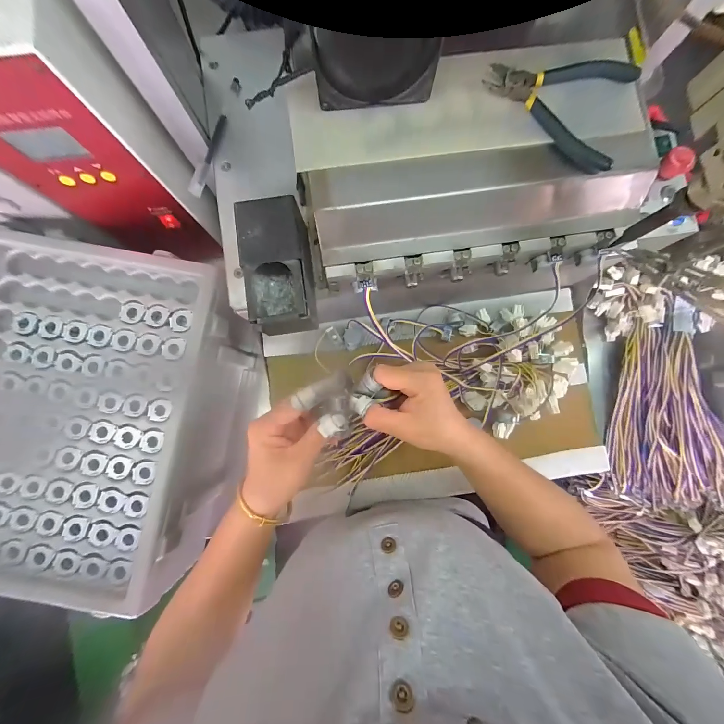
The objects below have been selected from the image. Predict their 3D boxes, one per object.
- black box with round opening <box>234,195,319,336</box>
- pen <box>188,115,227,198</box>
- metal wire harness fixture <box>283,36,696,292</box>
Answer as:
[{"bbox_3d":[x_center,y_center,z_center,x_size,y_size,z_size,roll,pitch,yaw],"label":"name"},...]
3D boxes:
[{"bbox_3d":[-0.076,-0.082,0.293,0.061,0.061,0.116,-7,86,-1],"label":"black box with round opening"},{"bbox_3d":[-0.169,-0.228,0.336,0.013,0.009,0.094,18,86,1],"label":"pen"},{"bbox_3d":[0.096,-0.161,0.271,0.294,0.060,0.173,-8,86,-1],"label":"metal wire harness fixture"}]

